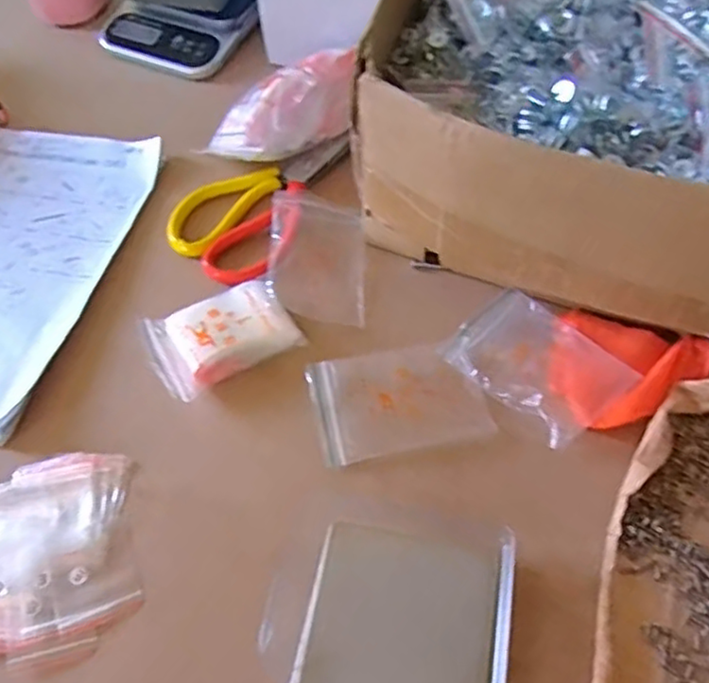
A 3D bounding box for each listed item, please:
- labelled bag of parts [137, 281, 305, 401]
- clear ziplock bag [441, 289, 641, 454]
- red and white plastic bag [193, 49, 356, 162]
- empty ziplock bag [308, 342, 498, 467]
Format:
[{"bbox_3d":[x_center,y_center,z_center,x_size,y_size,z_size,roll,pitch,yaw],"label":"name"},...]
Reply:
[{"bbox_3d":[-0.100,-0.005,0.486,0.101,0.019,0.070,-29,62,-12],"label":"labelled bag of parts"},{"bbox_3d":[0.128,0.014,0.462,0.079,0.014,0.116,-39,64,-17],"label":"clear ziplock bag"},{"bbox_3d":[-0.067,-0.201,0.576,0.128,0.070,0.081,-38,64,-17],"label":"red and white plastic bag"},{"bbox_3d":[0.031,0.039,0.459,0.117,0.011,0.076,-13,59,-3],"label":"empty ziplock bag"}]

